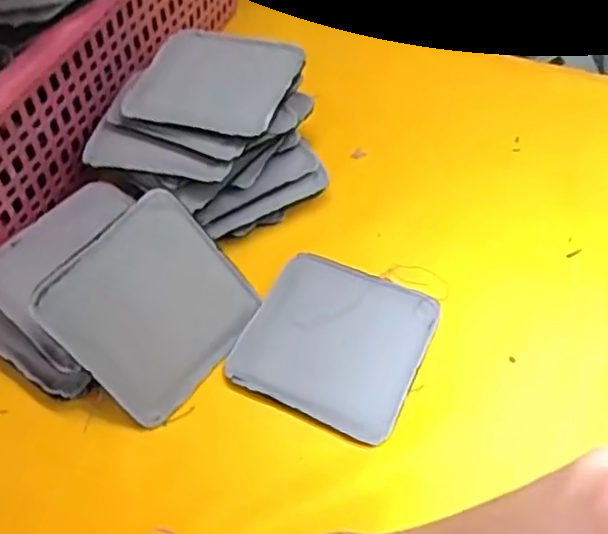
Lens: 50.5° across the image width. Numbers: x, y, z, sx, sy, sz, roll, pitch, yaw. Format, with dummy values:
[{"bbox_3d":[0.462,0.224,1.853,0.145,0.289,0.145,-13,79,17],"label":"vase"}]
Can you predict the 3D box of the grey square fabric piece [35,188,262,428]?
[{"bbox_3d":[-0.106,0.029,0.465,0.126,0.122,0.005,-47,21,-21],"label":"grey square fabric piece"}]

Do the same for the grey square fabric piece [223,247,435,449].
[{"bbox_3d":[0.024,0.054,0.487,0.128,0.009,0.125,19,58,19],"label":"grey square fabric piece"}]

